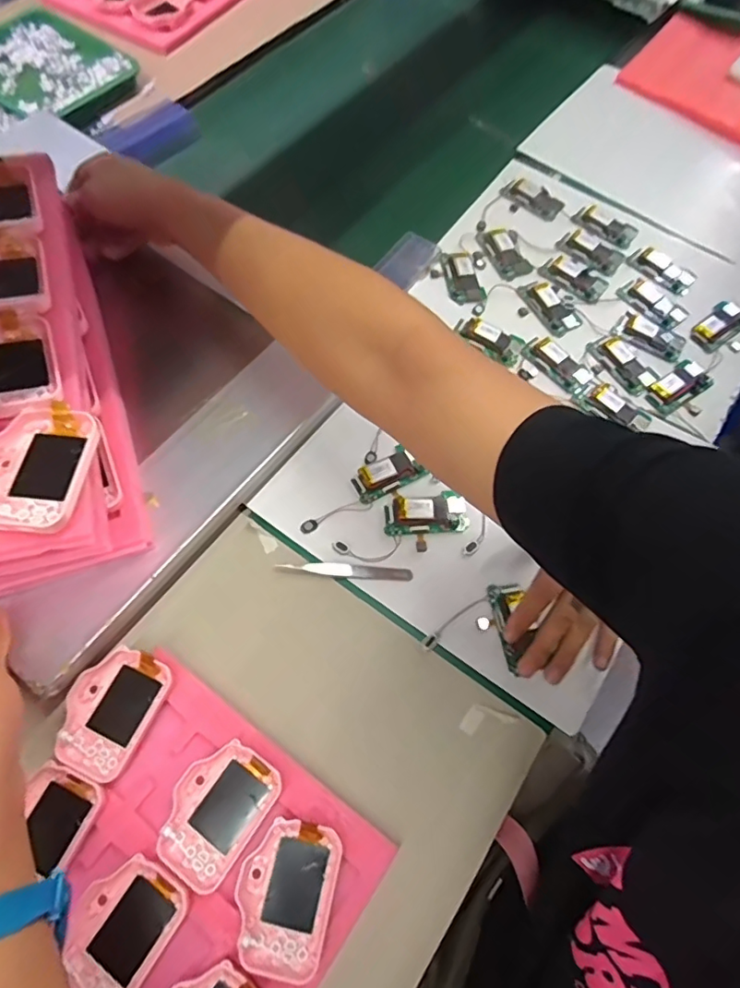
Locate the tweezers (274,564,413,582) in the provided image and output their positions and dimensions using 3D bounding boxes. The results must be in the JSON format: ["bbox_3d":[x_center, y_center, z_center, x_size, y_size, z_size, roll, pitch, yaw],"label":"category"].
[{"bbox_3d":[-0.021,0.066,0.458,0.114,0.004,0.011,4,67,-2],"label":"tweezers"}]

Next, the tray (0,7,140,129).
[{"bbox_3d":[-0.434,-0.562,0.709,0.228,0.025,0.168,36,69,14],"label":"tray"}]

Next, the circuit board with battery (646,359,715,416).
[{"bbox_3d":[0.314,-0.110,0.546,0.076,0.009,0.036,-33,72,-15],"label":"circuit board with battery"}]

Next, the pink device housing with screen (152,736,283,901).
[{"bbox_3d":[-0.106,0.218,0.375,0.061,0.015,0.083,35,70,11],"label":"pink device housing with screen"}]

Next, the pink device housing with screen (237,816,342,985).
[{"bbox_3d":[-0.055,0.264,0.356,0.060,0.017,0.083,13,67,3],"label":"pink device housing with screen"}]

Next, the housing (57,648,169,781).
[{"bbox_3d":[-0.189,0.157,0.394,0.058,0.019,0.083,22,68,6],"label":"housing"}]

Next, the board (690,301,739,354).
[{"bbox_3d":[0.379,-0.184,0.579,0.081,0.007,0.037,-34,73,-16],"label":"board"}]

